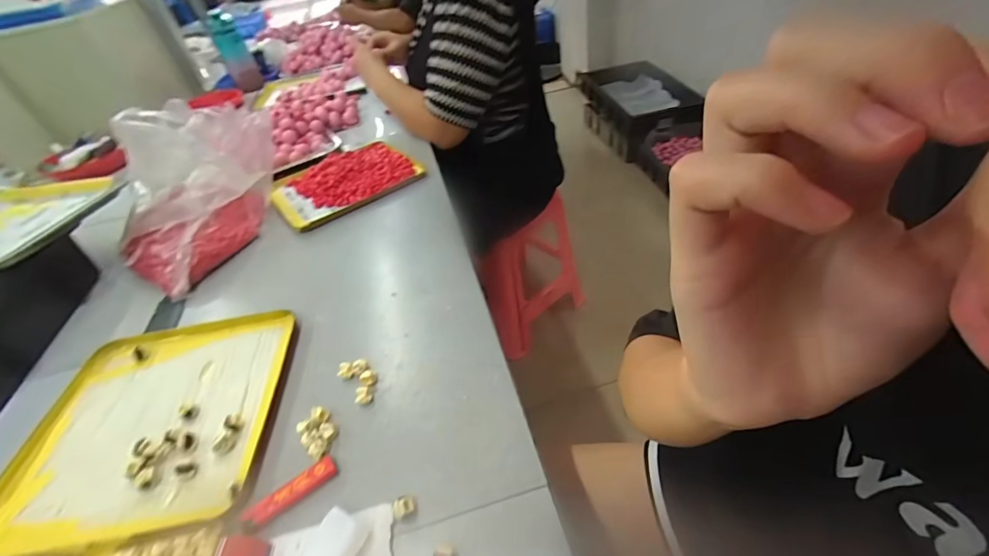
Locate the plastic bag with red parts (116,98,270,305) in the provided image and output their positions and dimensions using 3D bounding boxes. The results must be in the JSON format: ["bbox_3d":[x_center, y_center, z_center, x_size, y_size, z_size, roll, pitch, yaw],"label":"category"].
[{"bbox_3d":[-0.465,-0.141,0.631,0.174,0.195,0.236,12,46,23],"label":"plastic bag with red parts"}]

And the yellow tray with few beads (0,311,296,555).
[{"bbox_3d":[-0.354,0.141,0.434,0.254,0.023,0.238,-8,41,-3],"label":"yellow tray with few beads"}]

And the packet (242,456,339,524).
[{"bbox_3d":[-0.170,0.178,0.354,0.074,0.008,0.020,-29,46,-24],"label":"packet"}]

